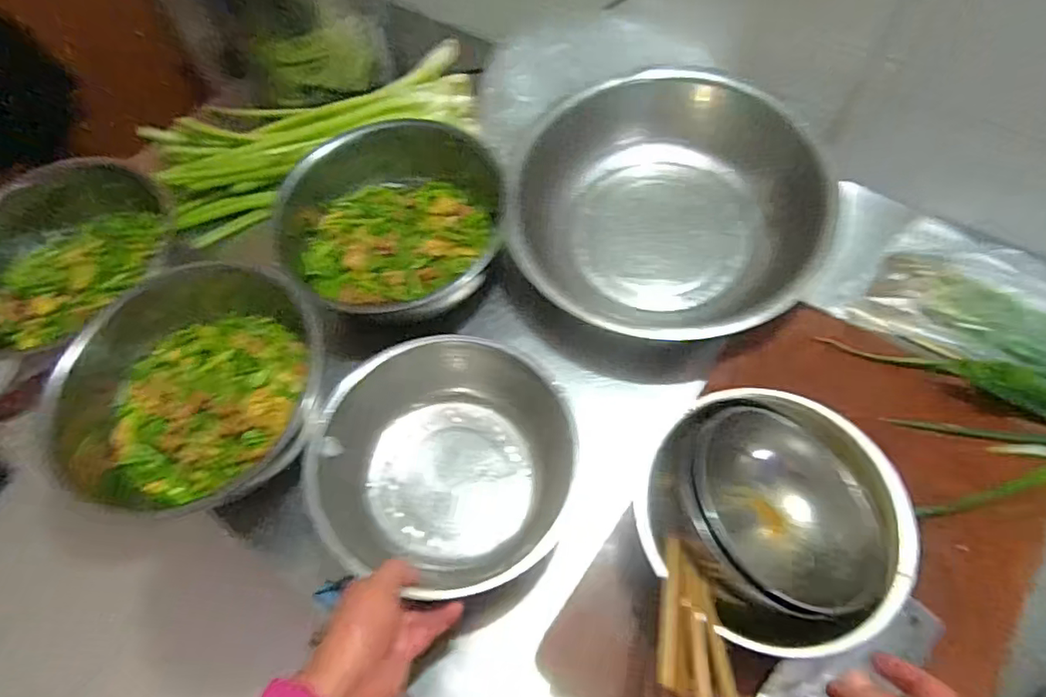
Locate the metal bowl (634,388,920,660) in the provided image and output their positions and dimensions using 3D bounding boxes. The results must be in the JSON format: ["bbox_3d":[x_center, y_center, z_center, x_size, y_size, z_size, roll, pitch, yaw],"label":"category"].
[{"bbox_3d":[0.205,0.144,0.492,0.190,0.109,0.199,-2,63,3],"label":"metal bowl"}]

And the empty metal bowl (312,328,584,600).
[{"bbox_3d":[-0.071,0.112,0.573,0.242,0.103,0.230,-2,63,3],"label":"empty metal bowl"}]

